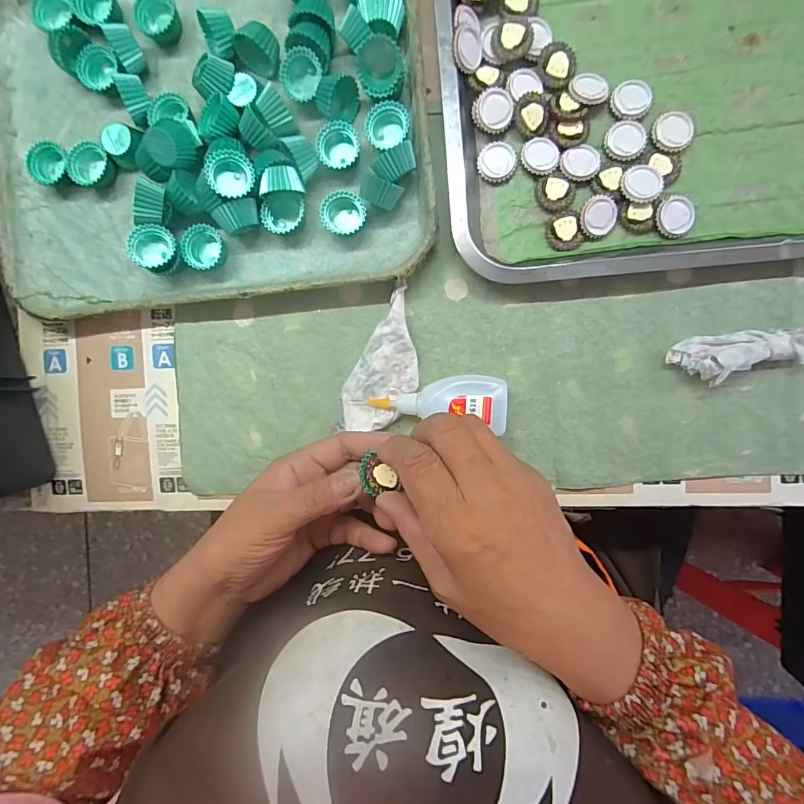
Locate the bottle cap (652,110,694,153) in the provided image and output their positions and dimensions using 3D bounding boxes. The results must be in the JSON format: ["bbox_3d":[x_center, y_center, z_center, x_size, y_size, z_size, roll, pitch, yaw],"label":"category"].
[{"bbox_3d":[0.189,-0.189,0.312,0.026,0.008,0.030,29,95,4],"label":"bottle cap"}]

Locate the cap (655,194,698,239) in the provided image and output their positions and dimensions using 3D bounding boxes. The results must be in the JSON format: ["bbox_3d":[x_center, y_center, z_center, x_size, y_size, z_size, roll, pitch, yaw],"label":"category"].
[{"bbox_3d":[0.193,-0.131,0.315,0.028,0.008,0.029,0,93,5],"label":"cap"}]

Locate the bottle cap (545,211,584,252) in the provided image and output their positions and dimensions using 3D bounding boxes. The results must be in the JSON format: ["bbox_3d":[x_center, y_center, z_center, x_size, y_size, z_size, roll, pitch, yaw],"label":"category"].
[{"bbox_3d":[0.117,-0.123,0.323,0.024,0.004,0.027,-18,91,6],"label":"bottle cap"}]

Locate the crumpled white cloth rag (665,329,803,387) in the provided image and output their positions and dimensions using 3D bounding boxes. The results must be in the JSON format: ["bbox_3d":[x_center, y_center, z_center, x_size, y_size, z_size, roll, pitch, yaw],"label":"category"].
[{"bbox_3d":[0.238,-0.033,0.314,0.092,0.020,0.033,-6,92,6],"label":"crumpled white cloth rag"}]

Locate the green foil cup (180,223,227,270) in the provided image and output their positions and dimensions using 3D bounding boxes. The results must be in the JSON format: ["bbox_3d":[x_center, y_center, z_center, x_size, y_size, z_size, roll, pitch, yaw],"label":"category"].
[{"bbox_3d":[-0.149,-0.116,0.341,0.030,0.019,0.031,0,93,5],"label":"green foil cup"}]

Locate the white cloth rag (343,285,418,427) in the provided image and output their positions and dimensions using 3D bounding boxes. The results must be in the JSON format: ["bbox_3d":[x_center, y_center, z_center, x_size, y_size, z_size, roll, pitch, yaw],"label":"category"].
[{"bbox_3d":[-0.010,-0.026,0.340,0.048,0.013,0.106,30,95,3],"label":"white cloth rag"}]

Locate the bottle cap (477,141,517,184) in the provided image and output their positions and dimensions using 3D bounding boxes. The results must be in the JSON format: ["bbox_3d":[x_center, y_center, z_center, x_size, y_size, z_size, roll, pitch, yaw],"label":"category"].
[{"bbox_3d":[0.069,-0.175,0.326,0.027,0.005,0.028,0,93,5],"label":"bottle cap"}]

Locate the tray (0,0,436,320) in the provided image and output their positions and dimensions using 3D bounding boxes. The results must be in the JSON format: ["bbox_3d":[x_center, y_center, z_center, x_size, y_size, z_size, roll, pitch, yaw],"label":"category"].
[{"bbox_3d":[-0.151,-0.203,0.331,0.334,0.032,0.256,-5,92,6],"label":"tray"}]

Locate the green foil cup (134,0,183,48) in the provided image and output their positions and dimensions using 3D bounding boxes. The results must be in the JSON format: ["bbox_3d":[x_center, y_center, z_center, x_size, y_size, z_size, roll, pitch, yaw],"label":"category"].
[{"bbox_3d":[-0.181,-0.287,0.335,0.030,0.016,0.030,0,93,5],"label":"green foil cup"}]

